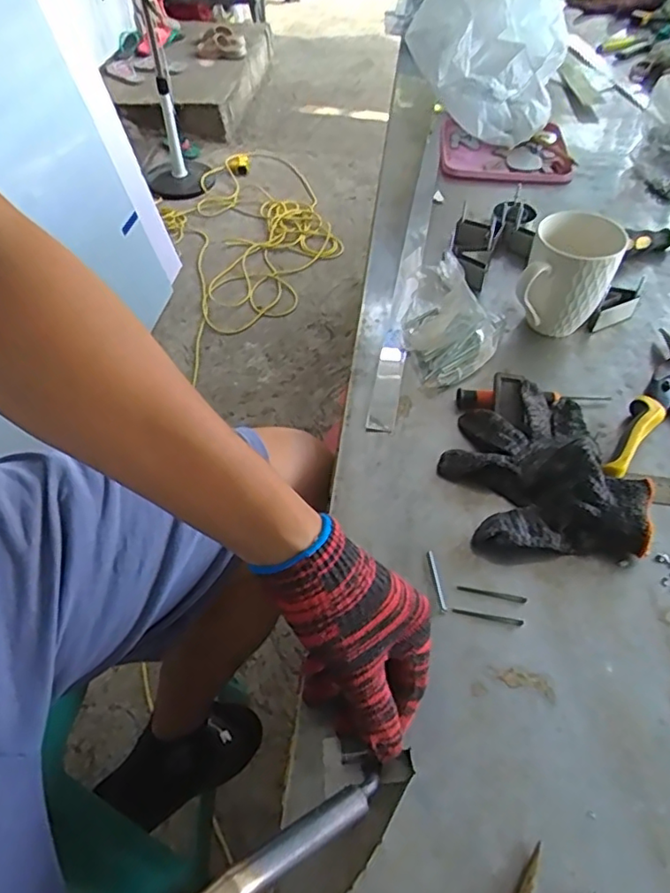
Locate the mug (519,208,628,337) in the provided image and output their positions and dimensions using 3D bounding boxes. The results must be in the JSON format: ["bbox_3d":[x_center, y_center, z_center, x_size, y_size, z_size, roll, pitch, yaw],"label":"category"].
[{"bbox_3d":[0.234,-0.166,0.597,0.082,0.111,0.094,19,53,14],"label":"mug"}]

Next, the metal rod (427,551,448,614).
[{"bbox_3d":[0.077,0.101,0.443,0.006,0.004,0.051,-5,51,-5],"label":"metal rod"}]

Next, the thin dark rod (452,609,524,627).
[{"bbox_3d":[0.111,0.124,0.426,0.050,0.004,0.005,11,52,8],"label":"thin dark rod"}]

